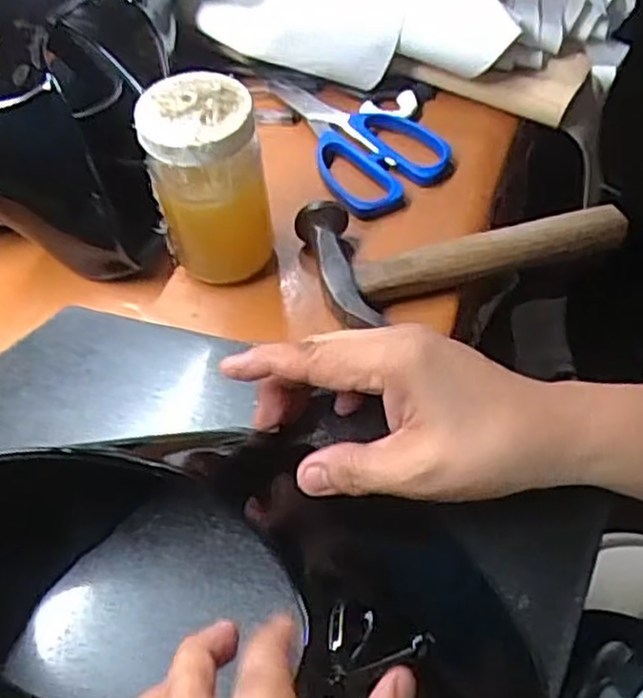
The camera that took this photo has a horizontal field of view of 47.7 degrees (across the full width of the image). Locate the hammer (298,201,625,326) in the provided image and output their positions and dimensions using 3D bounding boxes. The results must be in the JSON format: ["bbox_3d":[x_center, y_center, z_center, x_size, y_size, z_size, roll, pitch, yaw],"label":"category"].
[{"bbox_3d":[0.087,-0.071,0.446,0.185,0.031,0.083,-18,57,-9],"label":"hammer"}]

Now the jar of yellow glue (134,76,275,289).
[{"bbox_3d":[-0.062,-0.091,0.409,0.059,0.118,0.047,-13,56,-6],"label":"jar of yellow glue"}]

